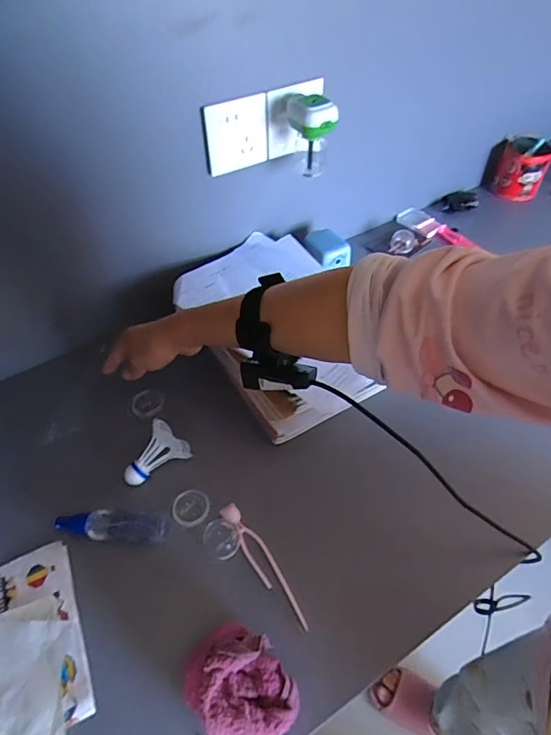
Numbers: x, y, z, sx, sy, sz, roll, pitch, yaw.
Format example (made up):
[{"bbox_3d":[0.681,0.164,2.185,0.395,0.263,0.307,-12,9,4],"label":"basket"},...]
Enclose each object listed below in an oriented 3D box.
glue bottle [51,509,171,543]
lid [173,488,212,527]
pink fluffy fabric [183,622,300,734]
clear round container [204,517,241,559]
[{"bbox_3d":[-0.178,0.179,0.504,0.120,0.033,0.032,2,51,2],"label":"glue bottle"},{"bbox_3d":[-0.093,0.154,0.500,0.039,0.013,0.039,0,51,0],"label":"lid"},{"bbox_3d":[-0.029,0.272,0.387,0.074,0.063,0.092,-36,59,-25],"label":"pink fluffy fabric"},{"bbox_3d":[-0.057,0.183,0.486,0.039,0.014,0.038,0,51,0],"label":"clear round container"}]

